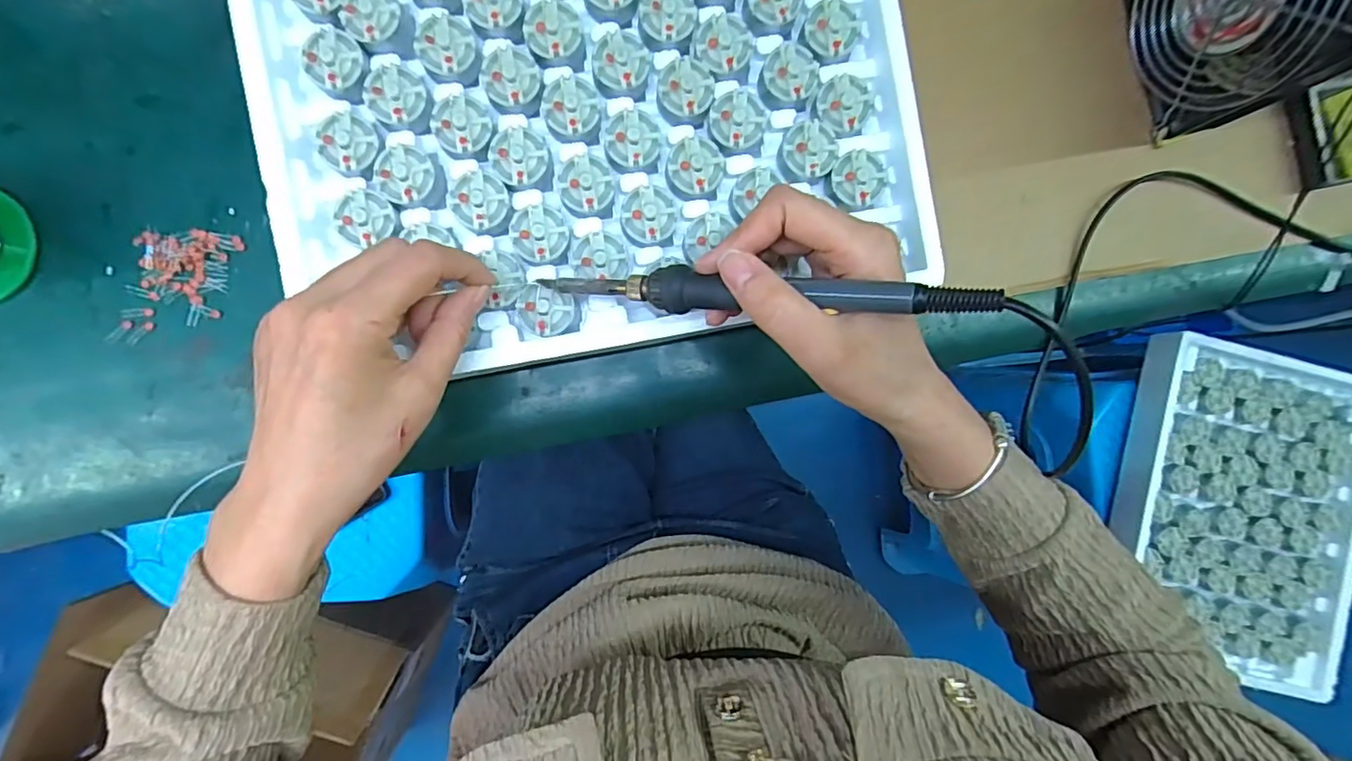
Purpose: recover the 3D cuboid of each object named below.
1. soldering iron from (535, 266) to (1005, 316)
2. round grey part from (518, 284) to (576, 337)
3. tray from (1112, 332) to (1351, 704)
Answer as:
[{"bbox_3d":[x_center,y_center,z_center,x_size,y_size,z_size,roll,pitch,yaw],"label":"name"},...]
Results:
[{"bbox_3d":[0.025,-0.040,0.254,0.208,0.014,0.018,5,89,25],"label":"soldering iron"},{"bbox_3d":[-0.070,-0.037,0.310,0.030,0.007,0.025,16,88,-3],"label":"round grey part"},{"bbox_3d":[0.605,0.143,0.606,0.253,0.045,0.330,15,89,-3],"label":"tray"}]

